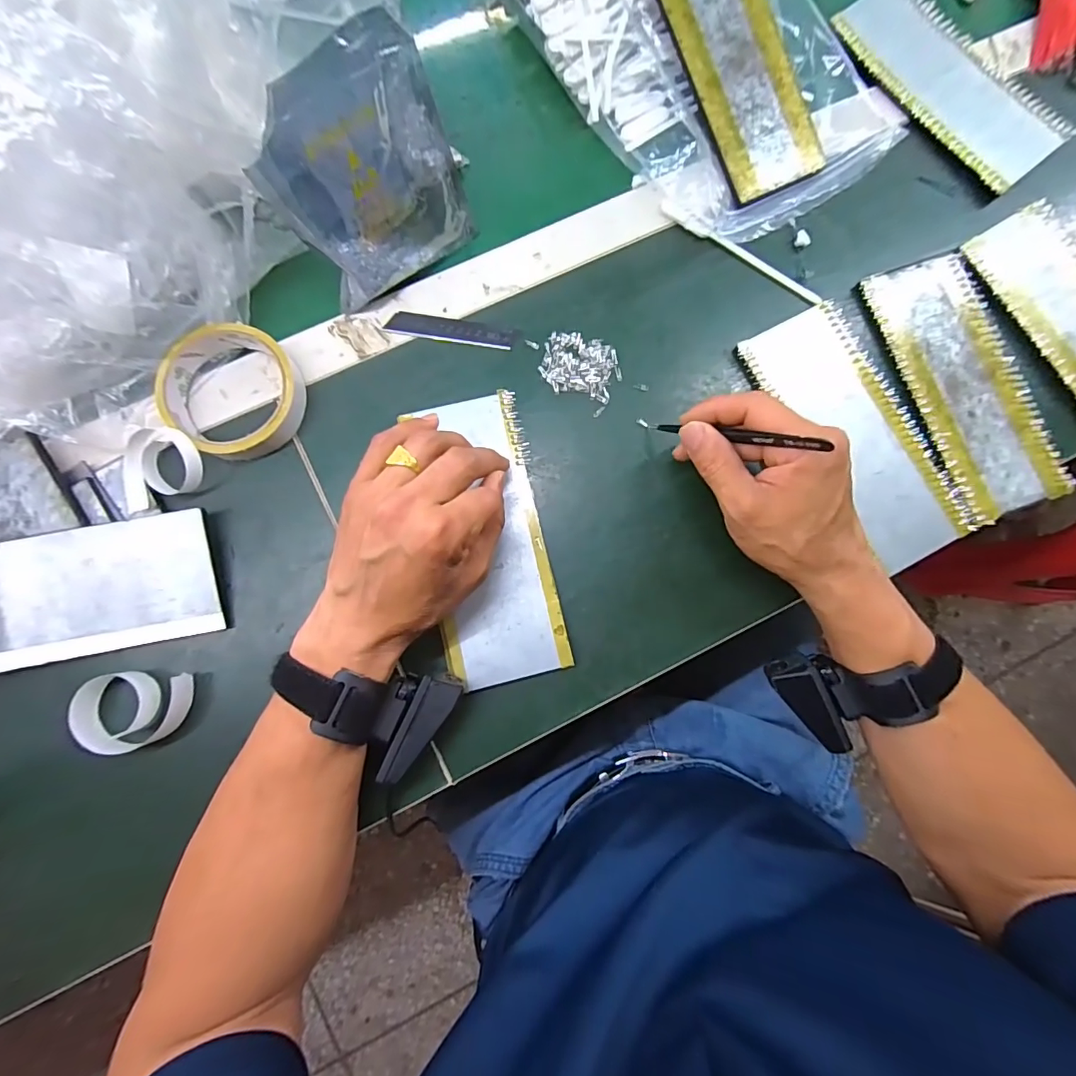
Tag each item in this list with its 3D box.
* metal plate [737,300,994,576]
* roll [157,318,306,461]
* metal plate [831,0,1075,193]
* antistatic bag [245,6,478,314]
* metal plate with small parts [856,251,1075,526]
[{"bbox_3d":[0.236,-0.078,0.351,0.082,0.006,0.199,-29,84,-3],"label":"metal plate"},{"bbox_3d":[-0.212,-0.102,0.332,0.088,0.033,0.087,0,83,0],"label":"roll"},{"bbox_3d":[0.336,-0.374,0.386,0.087,0.006,0.197,-39,85,-4],"label":"metal plate"},{"bbox_3d":[-0.105,-0.226,0.304,0.117,0.124,0.028,-37,68,-2],"label":"antistatic bag"},{"bbox_3d":[0.320,-0.117,0.354,0.083,0.005,0.199,-19,84,-2],"label":"metal plate with small parts"}]

